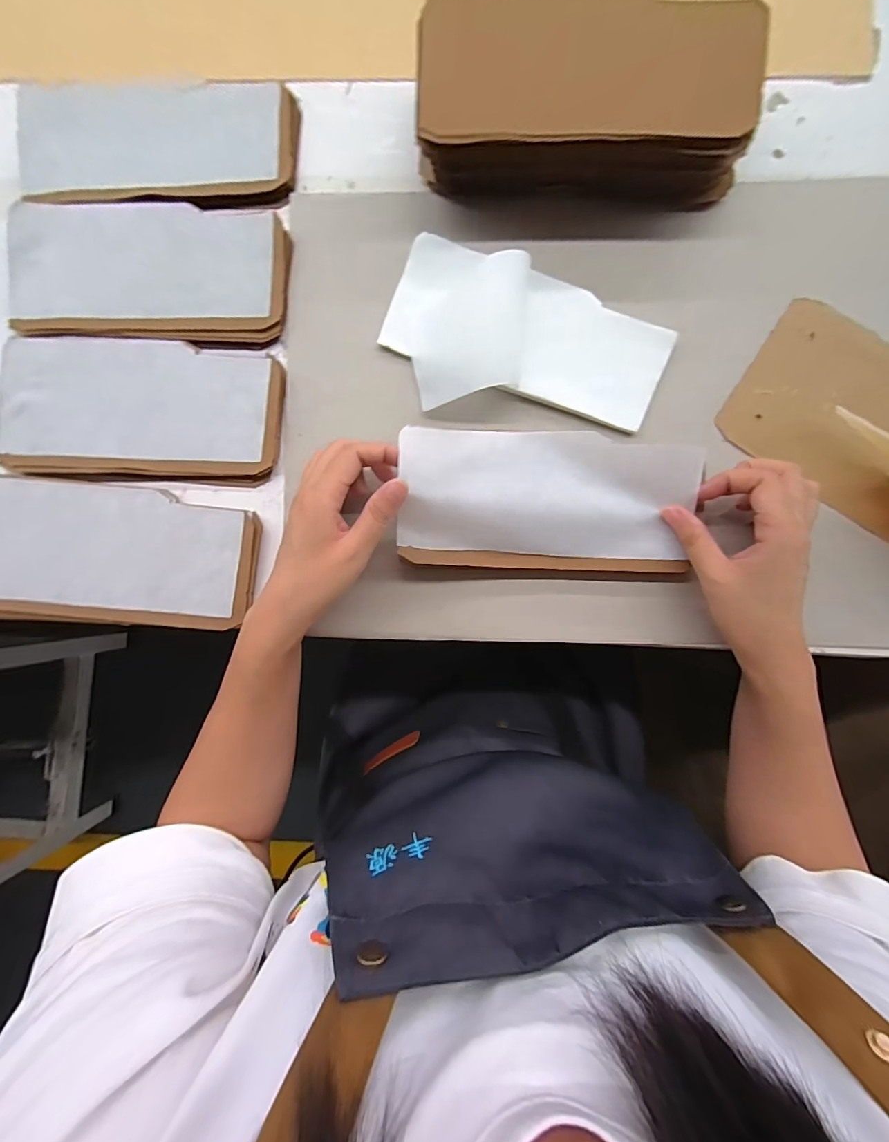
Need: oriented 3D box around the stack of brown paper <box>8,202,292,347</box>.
[{"bbox_3d":[-0.239,-0.241,0.360,0.221,0.010,0.107,4,88,2],"label":"stack of brown paper"}]

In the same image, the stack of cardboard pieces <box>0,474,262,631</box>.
[{"bbox_3d":[-0.262,-0.014,0.350,0.227,0.009,0.106,5,88,2],"label":"stack of cardboard pieces"}]

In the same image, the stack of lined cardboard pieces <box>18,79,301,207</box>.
[{"bbox_3d":[-0.234,-0.349,0.364,0.224,0.020,0.097,1,88,2],"label":"stack of lined cardboard pieces"}]

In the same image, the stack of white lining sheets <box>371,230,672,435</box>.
[{"bbox_3d":[0.060,-0.173,0.343,0.214,0.025,0.113,19,88,3],"label":"stack of white lining sheets"}]

